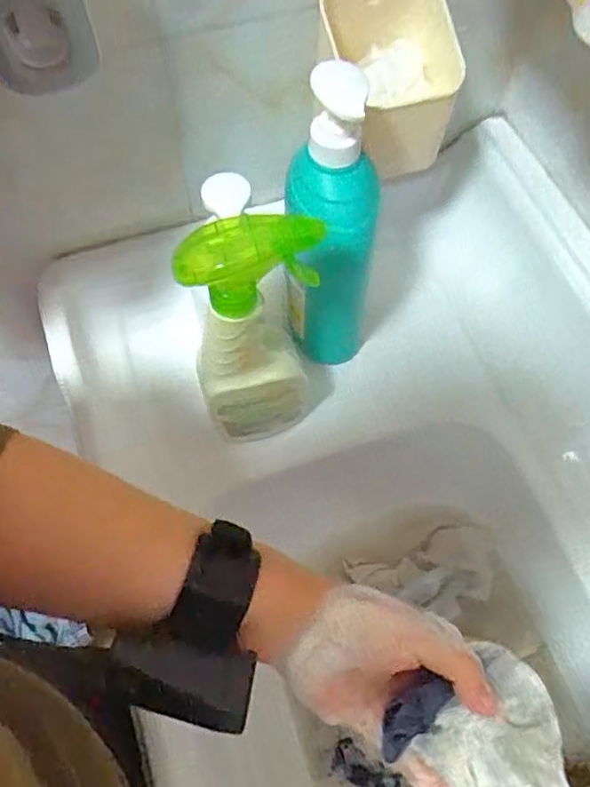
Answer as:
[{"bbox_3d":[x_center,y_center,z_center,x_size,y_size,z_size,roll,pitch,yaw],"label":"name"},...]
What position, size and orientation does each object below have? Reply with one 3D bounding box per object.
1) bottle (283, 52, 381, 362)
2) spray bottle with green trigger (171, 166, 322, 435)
[{"bbox_3d":[0.030,-0.122,0.501,0.068,0.263,0.069,6,62,3],"label":"bottle"},{"bbox_3d":[-0.031,-0.043,0.459,0.091,0.238,0.059,-7,62,-4],"label":"spray bottle with green trigger"}]

